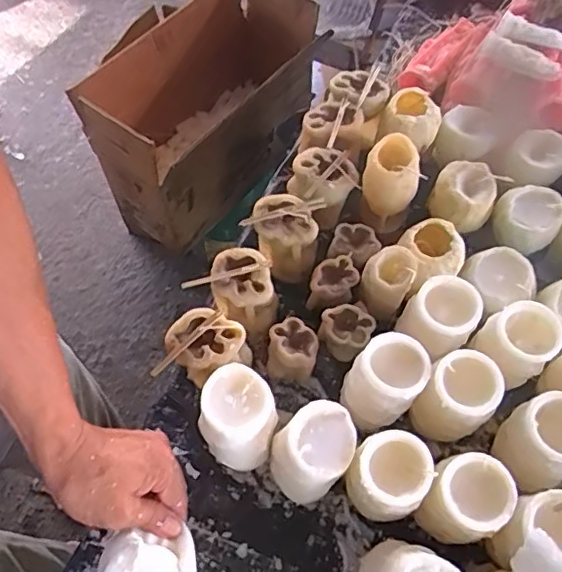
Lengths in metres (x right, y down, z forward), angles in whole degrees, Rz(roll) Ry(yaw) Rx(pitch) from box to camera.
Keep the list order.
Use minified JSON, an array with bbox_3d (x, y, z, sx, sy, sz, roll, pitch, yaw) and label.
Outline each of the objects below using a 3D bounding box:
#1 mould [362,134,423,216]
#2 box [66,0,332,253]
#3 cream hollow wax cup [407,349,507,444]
[{"bbox_3d":[0.126,-0.125,0.645,0.060,0.057,0.069,16,61,9],"label":"mould"},{"bbox_3d":[-0.152,-0.362,1.126,0.264,0.281,0.474,28,64,14],"label":"box"},{"bbox_3d":[0.161,0.104,0.527,0.059,0.086,0.058,0,60,0],"label":"cream hollow wax cup"}]

